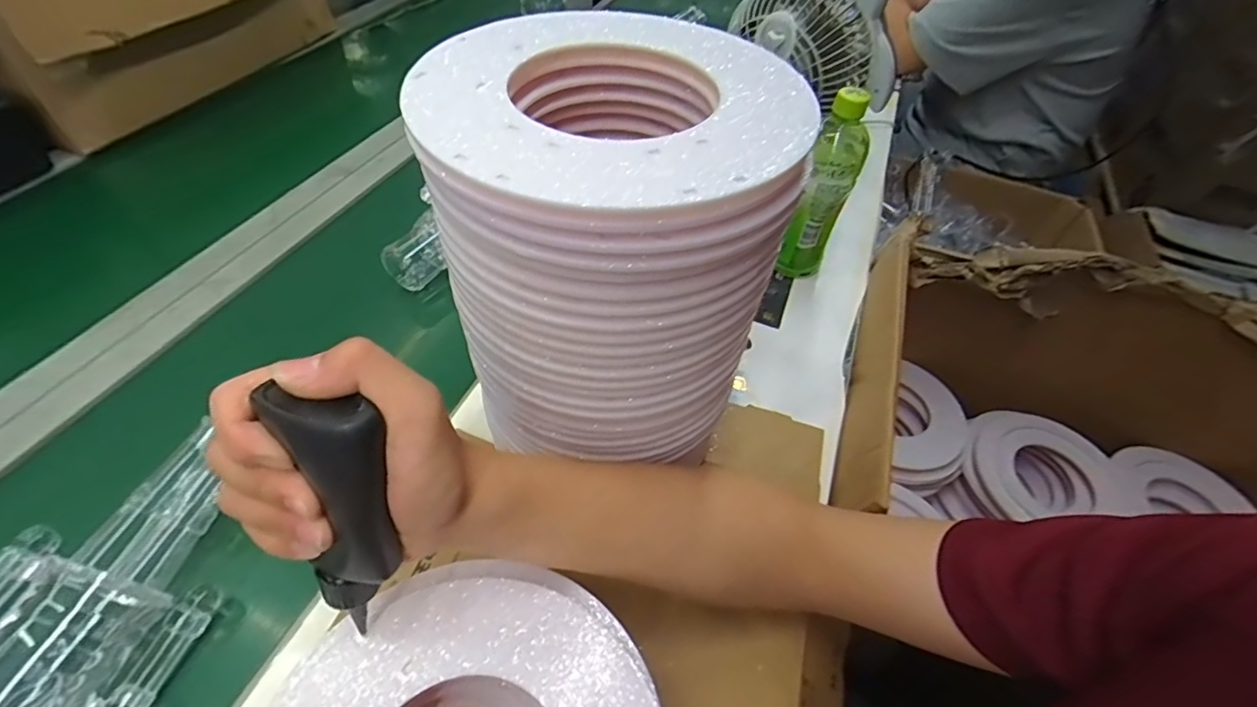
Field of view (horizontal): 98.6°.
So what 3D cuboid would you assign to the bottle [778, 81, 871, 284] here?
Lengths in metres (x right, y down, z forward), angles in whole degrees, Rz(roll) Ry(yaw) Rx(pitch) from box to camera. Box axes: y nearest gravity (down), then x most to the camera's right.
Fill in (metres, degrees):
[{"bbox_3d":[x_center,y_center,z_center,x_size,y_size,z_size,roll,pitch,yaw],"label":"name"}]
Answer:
[{"bbox_3d":[0.207,-0.174,0.585,0.061,0.205,0.062,16,51,9],"label":"bottle"}]

